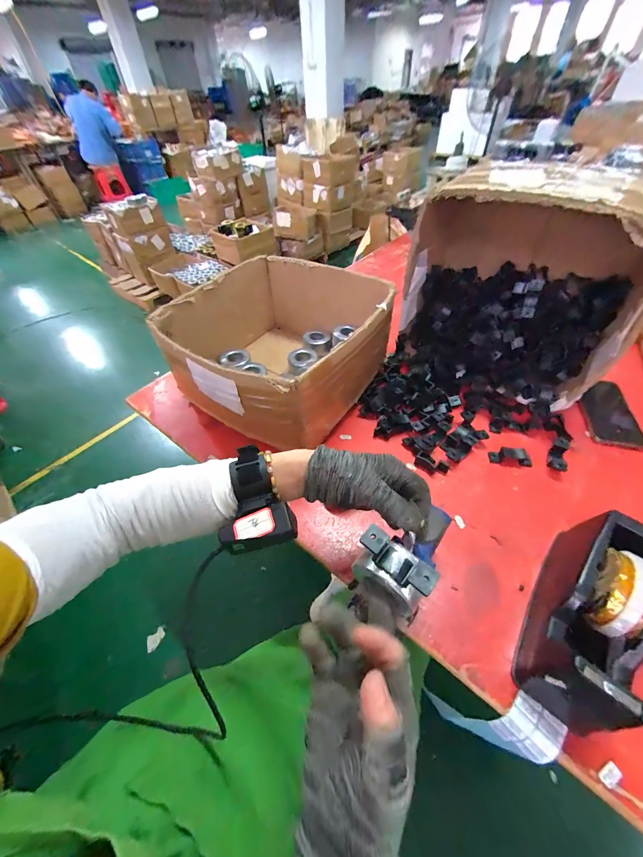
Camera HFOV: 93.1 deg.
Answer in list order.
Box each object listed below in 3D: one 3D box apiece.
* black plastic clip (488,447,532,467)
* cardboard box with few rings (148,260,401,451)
[{"bbox_3d":[0.306,0.045,0.495,0.061,0.016,0.027,5,50,7],"label":"black plastic clip"},{"bbox_3d":[-0.080,-0.155,0.580,0.349,0.178,0.356,26,56,23],"label":"cardboard box with few rings"}]

